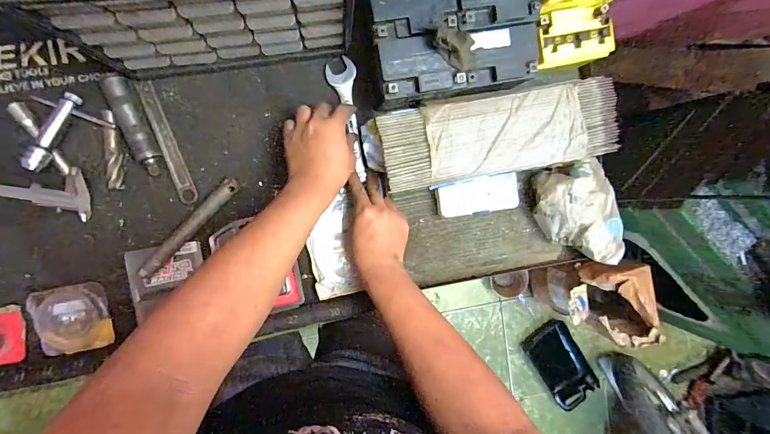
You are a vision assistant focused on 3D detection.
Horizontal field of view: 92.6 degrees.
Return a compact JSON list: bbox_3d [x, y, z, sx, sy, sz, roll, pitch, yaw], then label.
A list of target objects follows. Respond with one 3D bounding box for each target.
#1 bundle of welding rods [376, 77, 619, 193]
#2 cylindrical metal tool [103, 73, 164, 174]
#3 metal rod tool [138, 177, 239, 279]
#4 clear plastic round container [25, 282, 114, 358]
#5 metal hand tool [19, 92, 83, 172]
[{"bbox_3d":[0.163,-0.117,0.509,0.338,0.016,0.107,-10,96,-7],"label":"bundle of welding rods"},{"bbox_3d":[-0.334,-0.124,0.493,0.028,0.029,0.132,-18,96,-7],"label":"cylindrical metal tool"},{"bbox_3d":[-0.277,0.013,0.522,0.023,0.018,0.178,44,87,-9],"label":"metal rod tool"},{"bbox_3d":[-0.434,0.142,0.512,0.086,0.016,0.093,-8,95,-8],"label":"clear plastic round container"},{"bbox_3d":[-0.429,-0.110,0.475,0.023,0.016,0.109,33,74,-47],"label":"metal hand tool"}]

